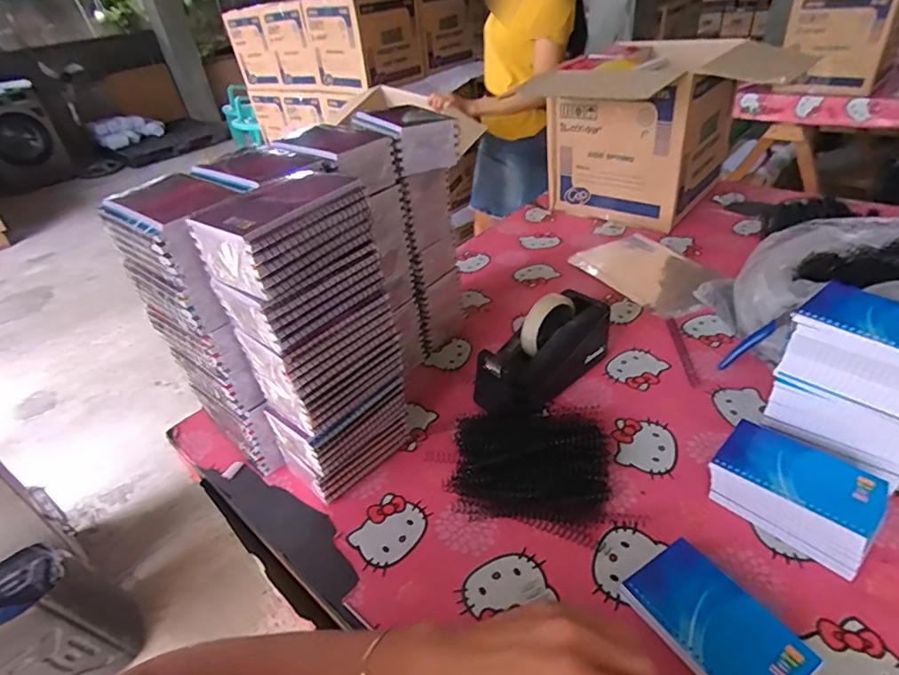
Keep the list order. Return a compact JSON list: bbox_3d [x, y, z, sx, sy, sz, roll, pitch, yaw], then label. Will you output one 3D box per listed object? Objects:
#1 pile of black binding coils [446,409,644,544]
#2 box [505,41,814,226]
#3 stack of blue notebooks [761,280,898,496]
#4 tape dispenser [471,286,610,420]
[{"bbox_3d":[0.096,0.141,0.567,0.193,0.046,0.156,2,37,12],"label":"pile of black binding coils"},{"bbox_3d":[0.412,-0.435,1.081,0.302,0.282,0.290,24,46,35],"label":"box"},{"bbox_3d":[0.420,0.053,0.523,0.135,0.171,0.092,26,47,37],"label":"stack of blue notebooks"},{"bbox_3d":[0.121,0.022,0.664,0.085,0.118,0.214,25,47,36],"label":"tape dispenser"}]

